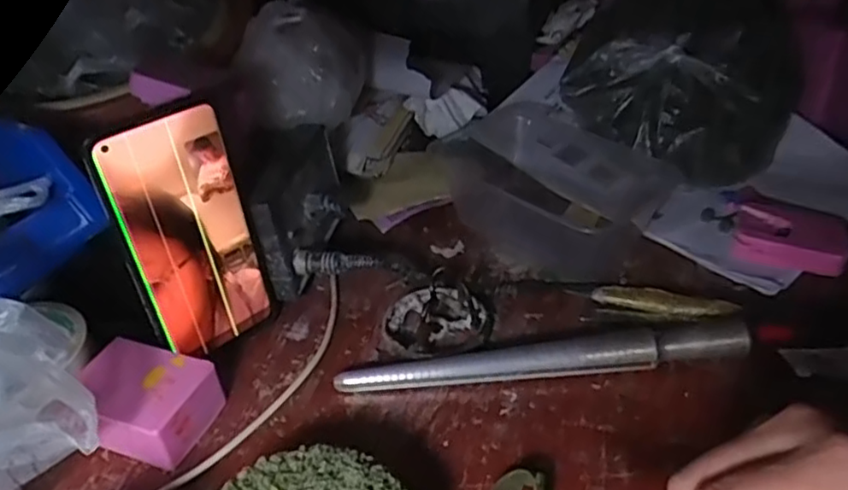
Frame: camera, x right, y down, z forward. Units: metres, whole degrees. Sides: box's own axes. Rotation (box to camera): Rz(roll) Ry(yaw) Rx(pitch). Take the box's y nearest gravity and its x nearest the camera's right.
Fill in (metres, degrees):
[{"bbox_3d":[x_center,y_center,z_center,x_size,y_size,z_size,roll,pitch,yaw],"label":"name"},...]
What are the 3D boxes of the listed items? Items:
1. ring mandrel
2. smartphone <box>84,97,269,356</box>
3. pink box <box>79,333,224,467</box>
[{"bbox_3d":[0.073,0.066,0.386,0.244,0.021,0.028,-5,37,-3],"label":"ring mandrel"},{"bbox_3d":[-0.133,-0.003,0.374,0.074,0.152,0.006,-33,42,-33],"label":"smartphone"},{"bbox_3d":[-0.156,0.089,0.362,0.071,0.033,0.054,11,39,18],"label":"pink box"}]

